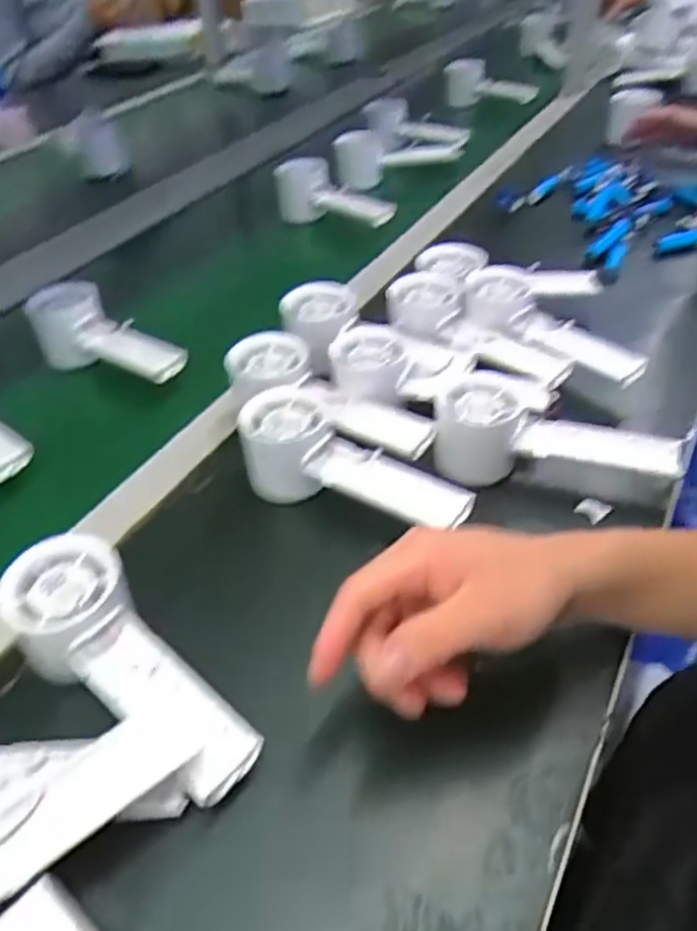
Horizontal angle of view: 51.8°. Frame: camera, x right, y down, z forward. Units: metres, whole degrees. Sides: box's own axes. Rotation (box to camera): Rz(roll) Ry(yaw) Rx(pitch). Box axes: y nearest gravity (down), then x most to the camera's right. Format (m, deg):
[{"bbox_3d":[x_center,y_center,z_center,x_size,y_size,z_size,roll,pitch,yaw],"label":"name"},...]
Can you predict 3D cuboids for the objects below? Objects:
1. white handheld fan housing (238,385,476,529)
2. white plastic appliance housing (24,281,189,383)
[{"bbox_3d":[0.005,0.000,0.469,0.156,0.054,0.073,12,42,16],"label":"white handheld fan housing"},{"bbox_3d":[-0.209,-0.107,0.607,0.148,0.050,0.066,31,50,33],"label":"white plastic appliance housing"}]

